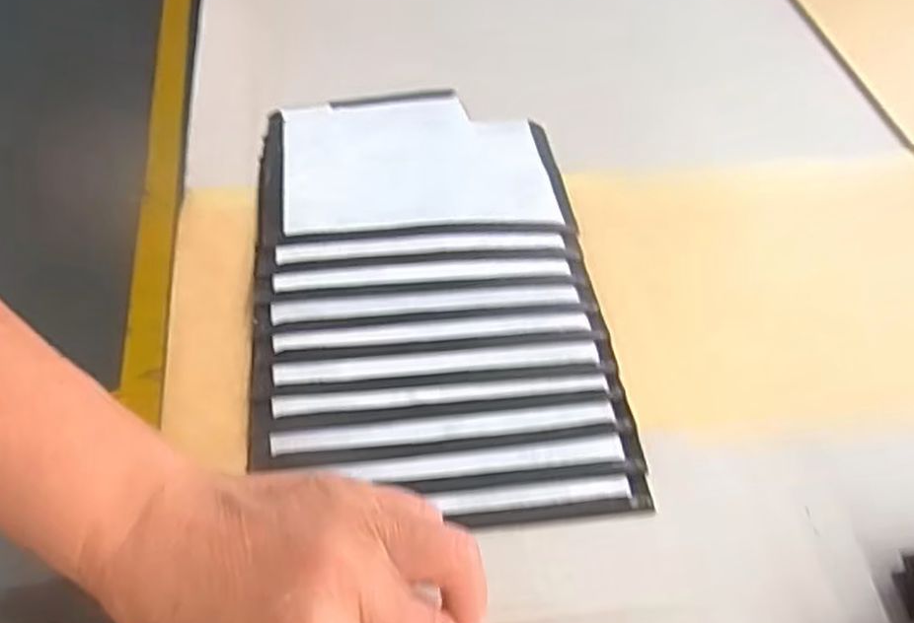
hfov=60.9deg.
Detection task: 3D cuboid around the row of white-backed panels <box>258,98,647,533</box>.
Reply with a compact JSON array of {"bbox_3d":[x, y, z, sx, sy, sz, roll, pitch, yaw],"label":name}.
[{"bbox_3d":[-0.017,-0.024,0.411,0.171,0.011,0.285,-4,53,-7],"label":"row of white-backed panels"}]

